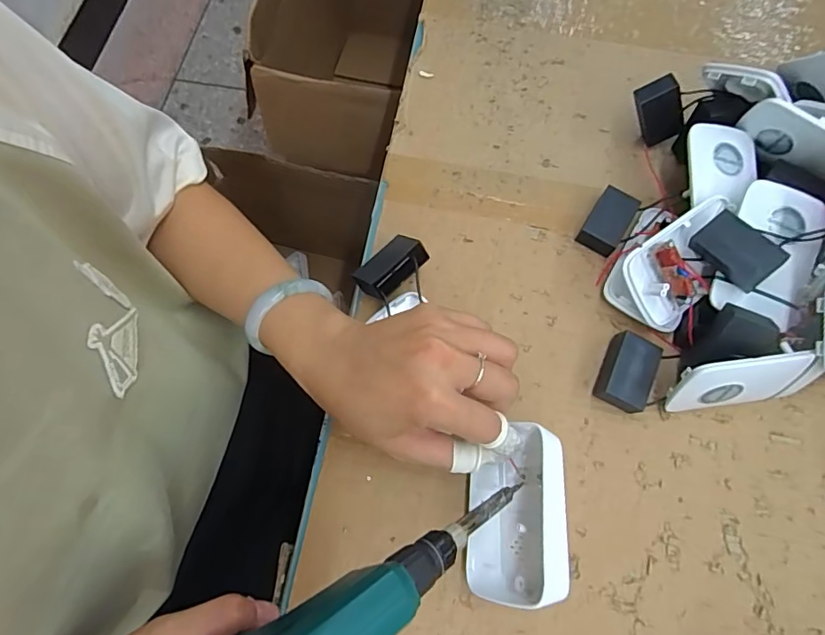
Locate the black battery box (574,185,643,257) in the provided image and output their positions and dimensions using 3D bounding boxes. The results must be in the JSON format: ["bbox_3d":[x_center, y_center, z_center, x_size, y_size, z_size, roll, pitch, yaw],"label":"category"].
[{"bbox_3d":[0.150,-0.073,0.379,0.029,0.017,0.048,32,72,9],"label":"black battery box"}]

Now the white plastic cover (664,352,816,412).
[{"bbox_3d":[0.207,0.045,0.318,0.075,0.059,0.010,-6,50,0],"label":"white plastic cover"}]

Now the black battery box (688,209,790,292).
[{"bbox_3d":[0.211,-0.044,0.321,0.031,0.015,0.049,-46,70,7],"label":"black battery box"}]

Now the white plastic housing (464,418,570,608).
[{"bbox_3d":[0.060,0.114,0.290,0.048,0.047,0.095,5,70,0],"label":"white plastic housing"}]

